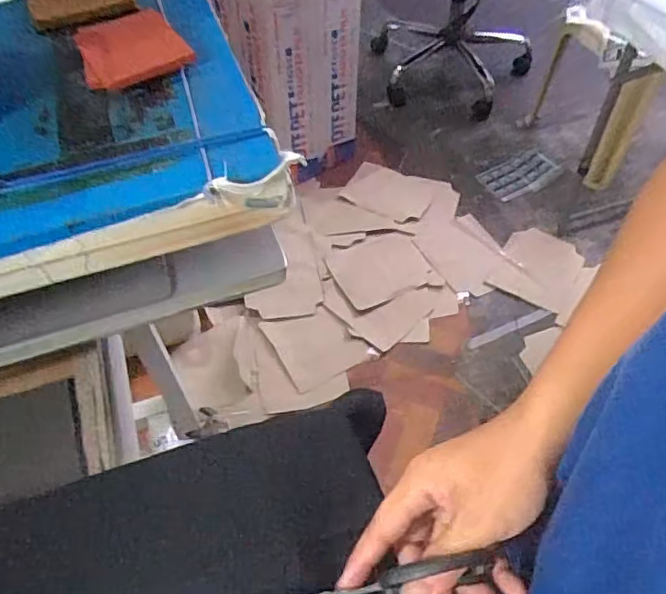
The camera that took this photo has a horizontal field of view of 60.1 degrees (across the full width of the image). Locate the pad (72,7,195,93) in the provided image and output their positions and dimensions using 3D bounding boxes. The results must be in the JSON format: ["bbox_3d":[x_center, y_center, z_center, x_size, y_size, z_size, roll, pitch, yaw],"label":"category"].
[{"bbox_3d":[-0.177,-0.218,0.496,0.085,0.011,0.111,-26,57,-16],"label":"pad"}]

